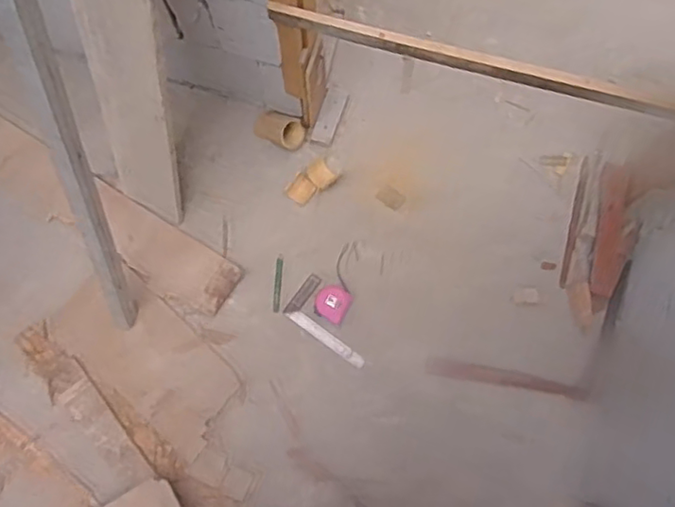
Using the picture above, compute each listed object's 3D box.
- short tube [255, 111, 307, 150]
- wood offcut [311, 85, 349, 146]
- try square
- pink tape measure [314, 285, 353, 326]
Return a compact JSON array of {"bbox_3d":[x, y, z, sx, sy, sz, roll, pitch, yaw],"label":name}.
[{"bbox_3d":[-0.140,-0.298,1.472,0.131,0.056,0.074,23,78,6],"label":"short tube"},{"bbox_3d":[-0.017,-0.335,1.507,0.054,0.011,0.153,17,78,6],"label":"wood offcut"},{"bbox_3d":[-0.007,0.152,1.391,0.212,0.026,0.111,37,81,9],"label":"try square"},{"bbox_3d":[-0.013,0.112,1.384,0.075,0.043,0.075,25,79,7],"label":"pink tape measure"}]

